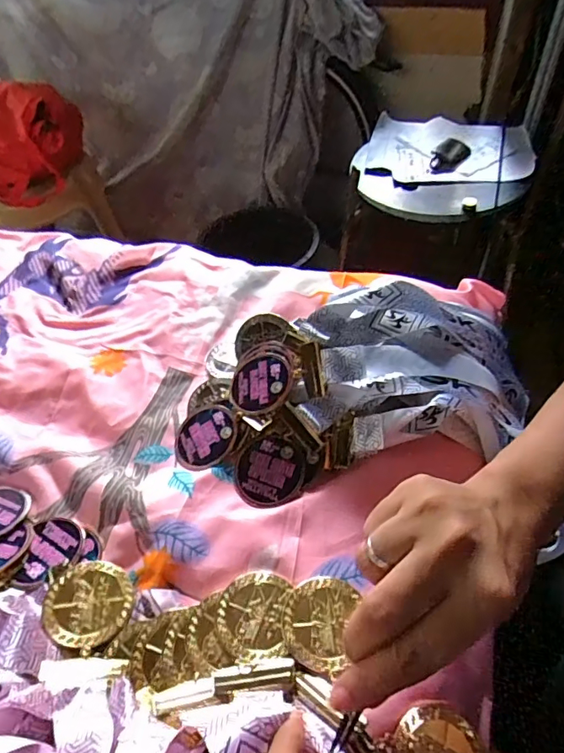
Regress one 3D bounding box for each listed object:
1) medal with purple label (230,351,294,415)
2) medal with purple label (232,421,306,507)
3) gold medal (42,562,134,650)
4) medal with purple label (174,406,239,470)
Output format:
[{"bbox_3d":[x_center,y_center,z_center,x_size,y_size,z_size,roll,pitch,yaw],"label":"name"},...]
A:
[{"bbox_3d":[-0.017,0.004,0.374,0.048,0.006,0.050,-10,59,18],"label":"medal with purple label"},{"bbox_3d":[-0.009,0.066,0.348,0.054,0.004,0.049,-31,64,-5],"label":"medal with purple label"},{"bbox_3d":[-0.115,0.135,0.296,0.048,0.004,0.050,10,40,-9],"label":"gold medal"},{"bbox_3d":[-0.057,0.045,0.371,0.050,0.004,0.049,-5,57,20],"label":"medal with purple label"}]

